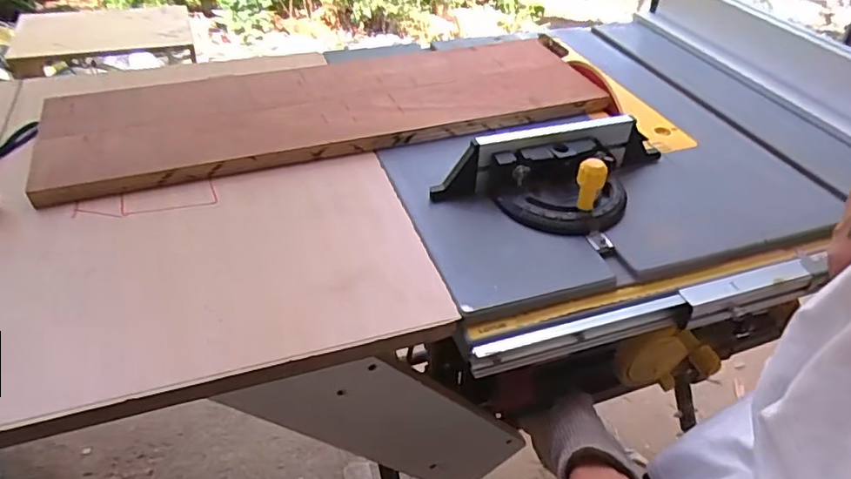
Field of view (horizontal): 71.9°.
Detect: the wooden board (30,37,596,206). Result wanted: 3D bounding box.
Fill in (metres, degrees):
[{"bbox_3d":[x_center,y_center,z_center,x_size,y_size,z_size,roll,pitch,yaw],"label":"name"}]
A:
[{"bbox_3d":[-0.103,-0.162,0.703,0.640,0.032,0.190,-12,41,-17],"label":"wooden board"}]

